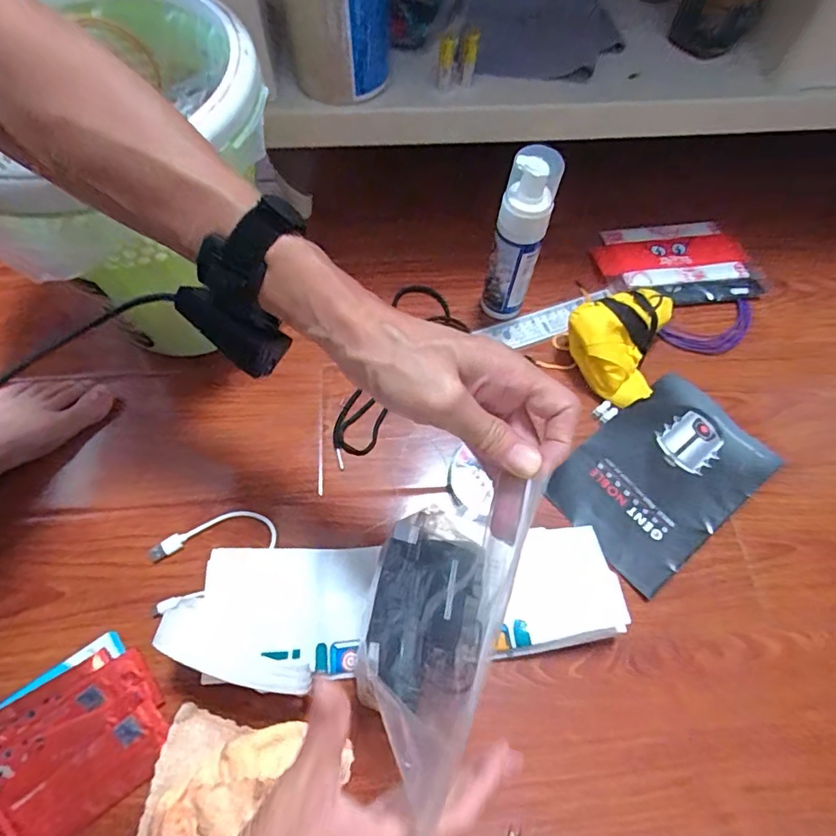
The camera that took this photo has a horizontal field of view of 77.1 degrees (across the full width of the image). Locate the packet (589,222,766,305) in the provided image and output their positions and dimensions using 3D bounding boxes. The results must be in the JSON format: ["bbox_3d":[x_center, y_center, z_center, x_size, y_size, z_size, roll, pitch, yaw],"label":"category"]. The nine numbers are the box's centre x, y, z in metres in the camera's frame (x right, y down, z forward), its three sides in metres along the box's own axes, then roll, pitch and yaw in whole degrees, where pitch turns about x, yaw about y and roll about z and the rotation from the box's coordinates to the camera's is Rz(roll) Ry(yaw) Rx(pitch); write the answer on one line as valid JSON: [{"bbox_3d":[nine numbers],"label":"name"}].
[{"bbox_3d":[0.298,-0.186,0.616,0.174,0.019,0.118,-5,64,-5],"label":"packet"}]

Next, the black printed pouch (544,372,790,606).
[{"bbox_3d":[0.236,0.054,0.506,0.203,0.012,0.133,-36,70,-18],"label":"black printed pouch"}]

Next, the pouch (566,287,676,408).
[{"bbox_3d":[0.202,-0.083,0.535,0.095,0.062,0.118,21,65,8],"label":"pouch"}]

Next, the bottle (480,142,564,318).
[{"bbox_3d":[0.095,-0.166,0.509,0.044,0.186,0.043,15,64,5],"label":"bottle"}]

